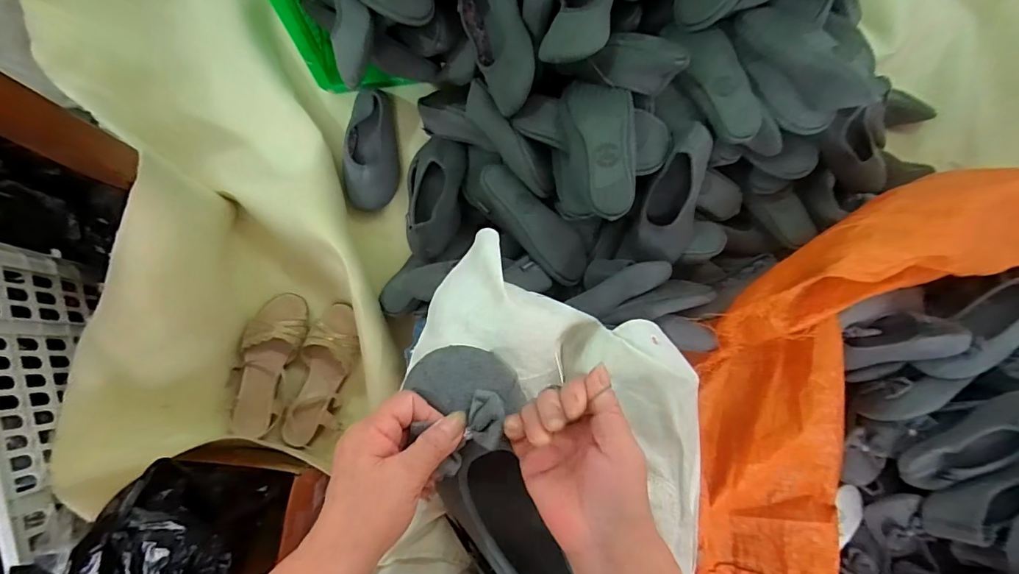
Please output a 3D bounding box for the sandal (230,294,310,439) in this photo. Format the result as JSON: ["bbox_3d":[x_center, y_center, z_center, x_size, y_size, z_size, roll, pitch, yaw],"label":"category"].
[{"bbox_3d":[-0.405,0.127,0.761,0.091,0.060,0.236,10,82,-4],"label":"sandal"}]

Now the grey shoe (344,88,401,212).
[{"bbox_3d":[-0.255,-0.254,0.838,0.091,0.060,0.230,-6,83,-6],"label":"grey shoe"}]

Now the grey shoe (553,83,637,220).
[{"bbox_3d":[0.127,-0.199,0.690,0.103,0.097,0.199,3,82,-5],"label":"grey shoe"}]

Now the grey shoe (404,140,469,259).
[{"bbox_3d":[-0.134,-0.158,0.791,0.105,0.071,0.223,5,67,-4],"label":"grey shoe"}]

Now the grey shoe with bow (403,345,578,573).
[{"bbox_3d":[-0.010,0.151,0.334,0.080,0.079,0.218,-20,84,-7],"label":"grey shoe with bow"}]

